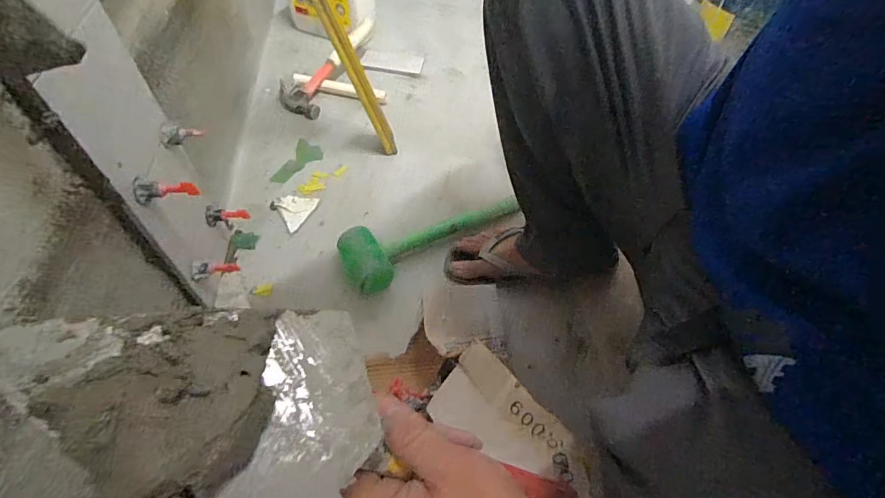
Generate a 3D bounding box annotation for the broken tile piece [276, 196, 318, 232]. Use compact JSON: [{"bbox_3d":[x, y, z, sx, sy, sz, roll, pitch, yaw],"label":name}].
[{"bbox_3d":[-0.272,-0.073,0.791,0.062,0.009,0.077,22,55,13],"label":"broken tile piece"}]

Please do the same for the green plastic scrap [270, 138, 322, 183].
[{"bbox_3d":[-0.281,-0.171,0.861,0.059,0.009,0.126,14,53,7],"label":"green plastic scrap"}]

